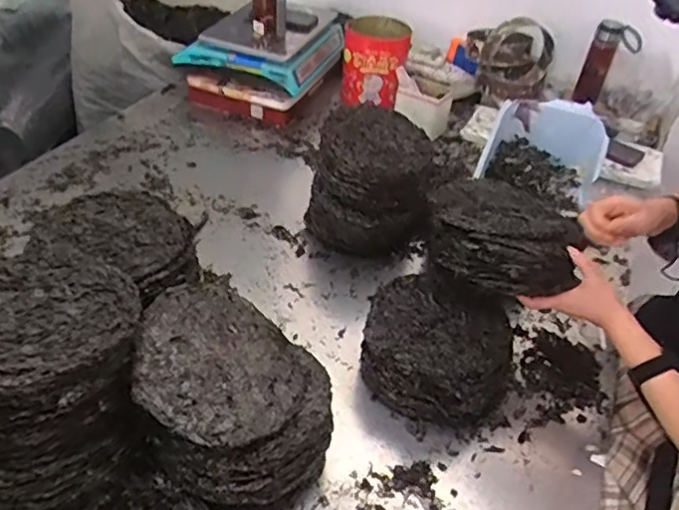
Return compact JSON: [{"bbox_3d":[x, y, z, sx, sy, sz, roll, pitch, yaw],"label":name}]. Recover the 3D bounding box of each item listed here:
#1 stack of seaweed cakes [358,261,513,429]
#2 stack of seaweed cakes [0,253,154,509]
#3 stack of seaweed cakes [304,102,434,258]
[{"bbox_3d":[0.138,0.136,0.843,0.208,0.121,0.184,21,43,17],"label":"stack of seaweed cakes"},{"bbox_3d":[-0.321,0.133,0.635,0.214,0.209,0.200,-17,46,-25],"label":"stack of seaweed cakes"},{"bbox_3d":[0.052,-0.132,1.075,0.211,0.205,0.194,-3,41,-11],"label":"stack of seaweed cakes"}]

